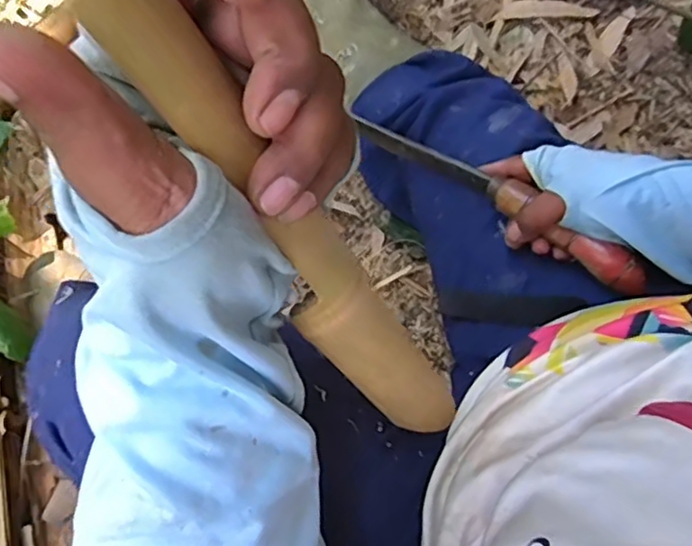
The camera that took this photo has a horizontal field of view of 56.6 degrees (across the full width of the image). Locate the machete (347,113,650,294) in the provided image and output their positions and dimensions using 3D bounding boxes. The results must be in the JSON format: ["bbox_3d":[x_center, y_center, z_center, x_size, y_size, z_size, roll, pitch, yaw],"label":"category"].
[{"bbox_3d":[0.123,-0.074,0.570,0.024,0.039,0.312,-45,53,-8],"label":"machete"}]

